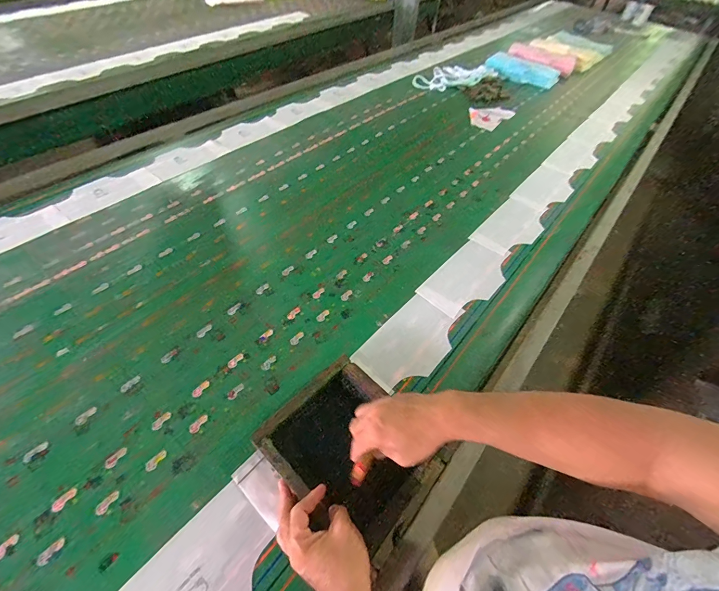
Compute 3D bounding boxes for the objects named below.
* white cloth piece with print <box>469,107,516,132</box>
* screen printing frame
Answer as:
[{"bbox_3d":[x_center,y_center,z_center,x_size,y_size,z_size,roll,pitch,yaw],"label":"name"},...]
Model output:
[{"bbox_3d":[0.515,-0.723,1.388,0.142,0.011,0.201,33,57,22],"label":"white cloth piece with print"},{"bbox_3d":[-0.010,0.244,0.549,0.252,0.034,0.204,38,59,25],"label":"screen printing frame"}]

